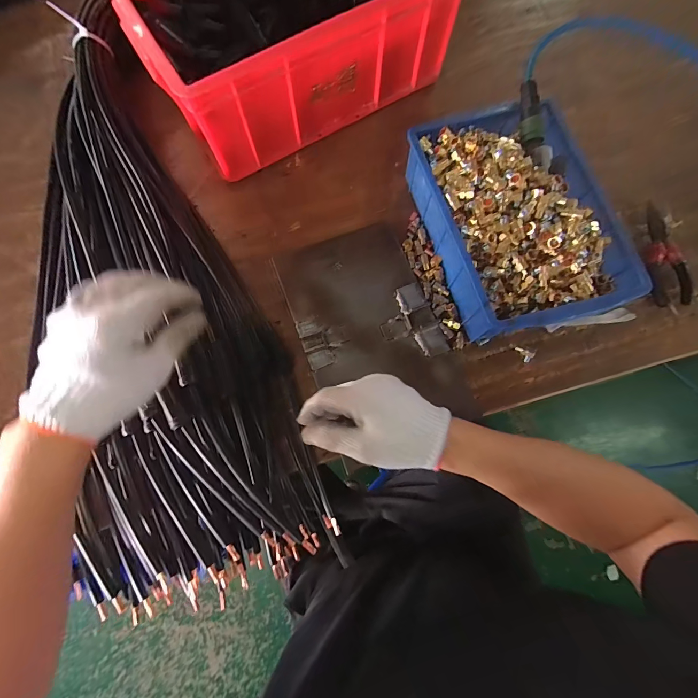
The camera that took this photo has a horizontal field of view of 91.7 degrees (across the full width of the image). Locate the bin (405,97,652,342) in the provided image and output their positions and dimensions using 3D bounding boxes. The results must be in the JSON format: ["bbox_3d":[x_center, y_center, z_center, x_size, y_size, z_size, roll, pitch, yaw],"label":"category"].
[{"bbox_3d":[0.203,-0.170,0.432,0.219,0.098,0.296,-14,79,-4],"label":"bin"}]

